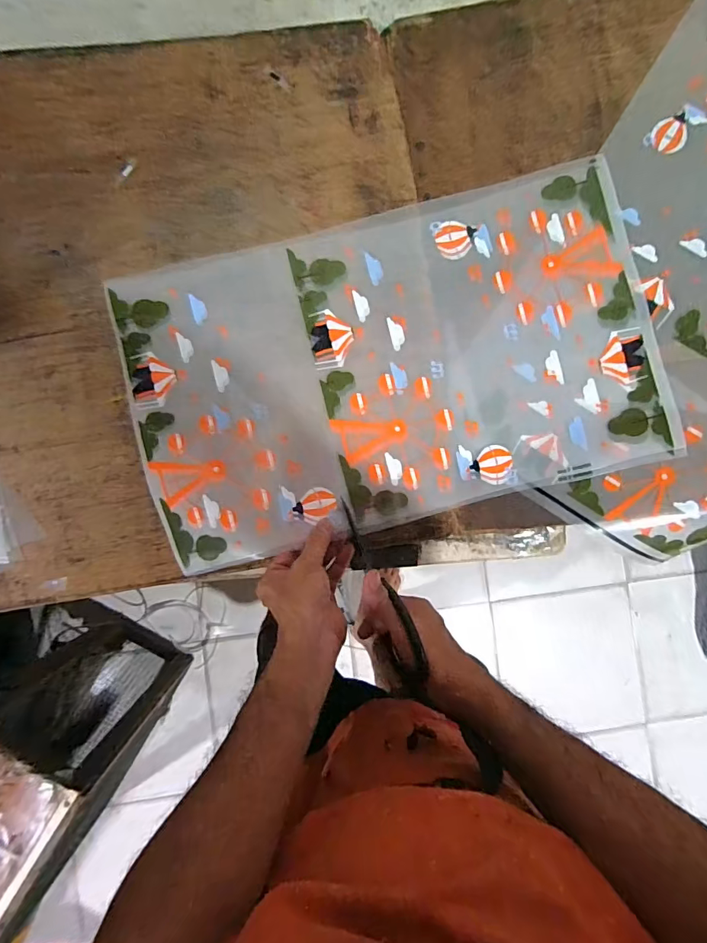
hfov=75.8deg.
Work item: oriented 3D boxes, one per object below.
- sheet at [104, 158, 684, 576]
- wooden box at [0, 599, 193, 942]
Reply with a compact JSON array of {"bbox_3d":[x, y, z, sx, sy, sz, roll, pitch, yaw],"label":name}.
[{"bbox_3d":[0.040,-0.115,0.503,0.561,0.048,0.337,-15,91,-3],"label":"sheet"},{"bbox_3d":[-0.639,0.614,0.945,0.277,0.597,0.448,27,87,-1],"label":"wooden box"}]

